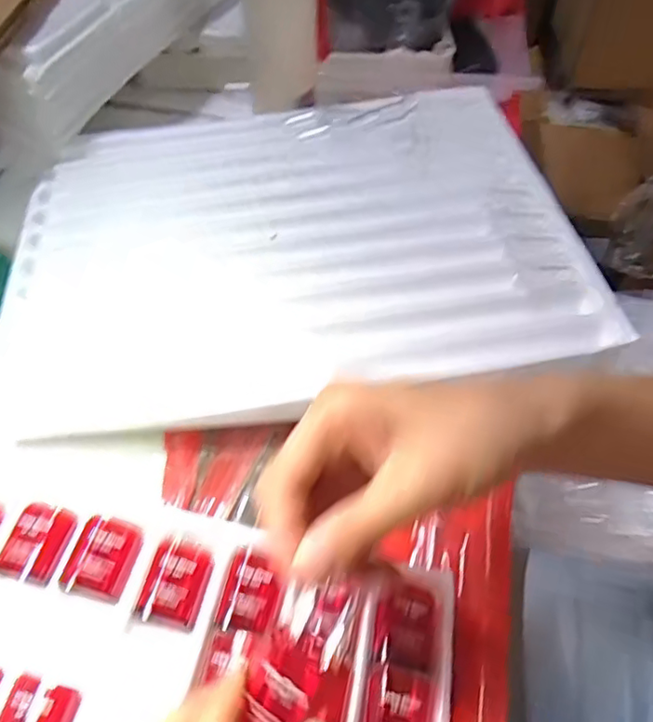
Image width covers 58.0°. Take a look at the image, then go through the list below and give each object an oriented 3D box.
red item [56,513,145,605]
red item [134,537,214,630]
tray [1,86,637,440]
[{"bbox_3d":[-0.121,0.105,0.319,0.028,0.017,0.042,11,52,6],"label":"red item"},{"bbox_3d":[-0.082,0.116,0.312,0.033,0.014,0.042,11,52,5],"label":"red item"},{"bbox_3d":[-0.029,-0.098,0.437,0.380,0.032,0.285,-3,52,-6],"label":"tray"}]

